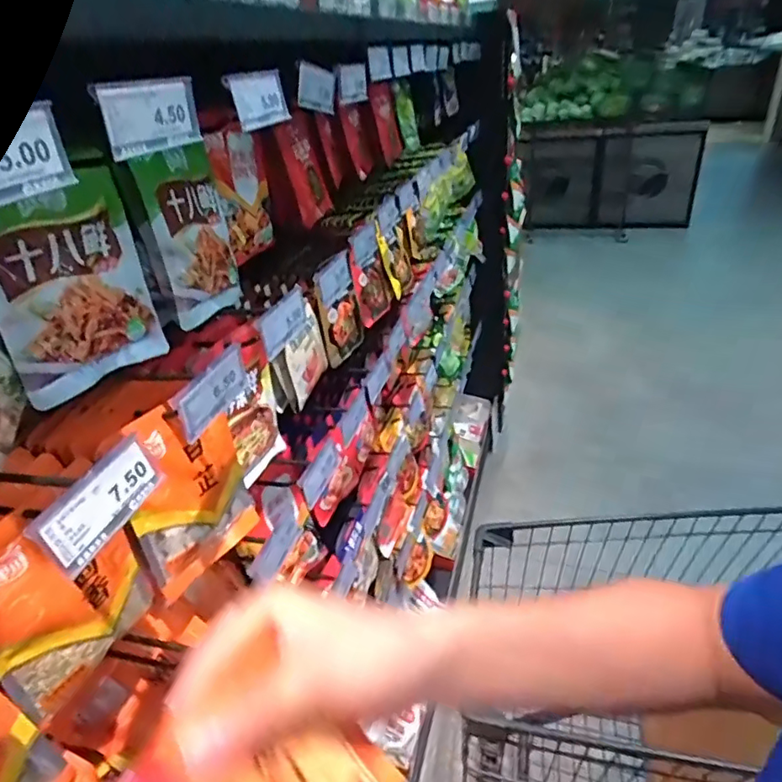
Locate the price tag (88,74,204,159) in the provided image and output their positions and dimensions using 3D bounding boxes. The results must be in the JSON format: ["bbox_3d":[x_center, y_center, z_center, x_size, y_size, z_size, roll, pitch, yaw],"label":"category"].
[{"bbox_3d":[-0.172,-0.201,0.397,0.009,0.044,0.100,5,33,17],"label":"price tag"}]

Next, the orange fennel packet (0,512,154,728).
[{"bbox_3d":[-0.262,0.163,0.448,0.022,0.168,0.132,7,33,20],"label":"orange fennel packet"}]

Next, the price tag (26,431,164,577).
[{"bbox_3d":[-0.194,0.074,0.369,0.004,0.048,0.095,-6,33,23],"label":"price tag"}]

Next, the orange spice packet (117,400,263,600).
[{"bbox_3d":[-0.202,0.098,0.556,0.018,0.185,0.134,12,35,27],"label":"orange spice packet"}]

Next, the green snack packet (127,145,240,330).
[{"bbox_3d":[-0.214,-0.178,0.609,0.032,0.167,0.155,1,32,12],"label":"green snack packet"}]

